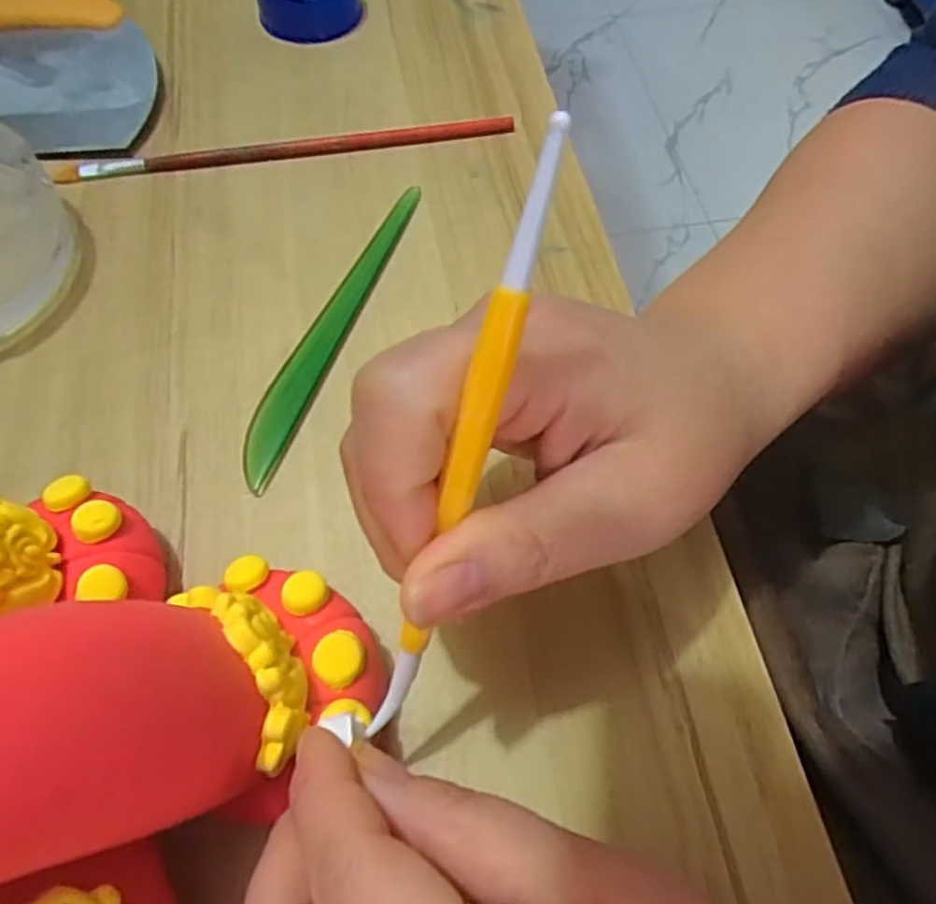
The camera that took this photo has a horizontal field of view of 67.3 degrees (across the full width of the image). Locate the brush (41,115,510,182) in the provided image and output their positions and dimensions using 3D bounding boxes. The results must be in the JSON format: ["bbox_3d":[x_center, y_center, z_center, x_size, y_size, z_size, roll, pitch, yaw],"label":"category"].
[{"bbox_3d":[-0.080,-0.137,0.316,0.202,0.007,0.010,-8,63,-6],"label":"brush"}]

